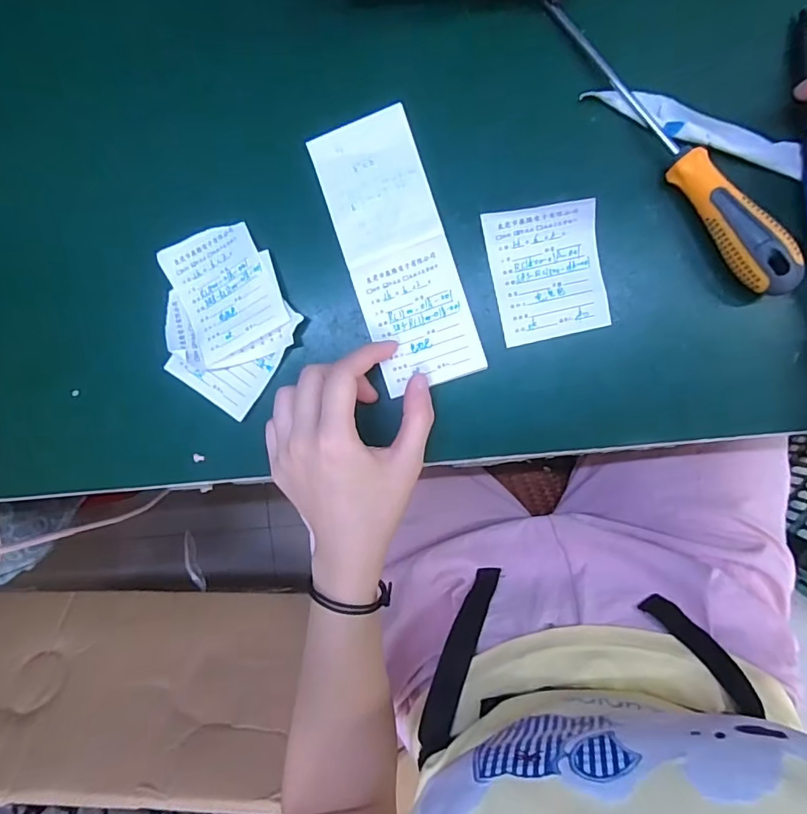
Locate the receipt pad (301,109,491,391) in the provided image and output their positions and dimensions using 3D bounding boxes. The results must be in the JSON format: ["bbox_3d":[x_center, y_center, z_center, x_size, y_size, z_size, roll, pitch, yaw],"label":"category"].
[{"bbox_3d":[-0.004,-0.098,0.330,0.065,0.005,0.172,-20,89,8],"label":"receipt pad"}]

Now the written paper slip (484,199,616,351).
[{"bbox_3d":[0.088,-0.082,0.316,0.065,0.018,0.078,-12,91,8],"label":"written paper slip"}]

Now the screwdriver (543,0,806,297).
[{"bbox_3d":[0.157,-0.153,0.297,0.027,0.027,0.207,-32,88,8],"label":"screwdriver"}]

